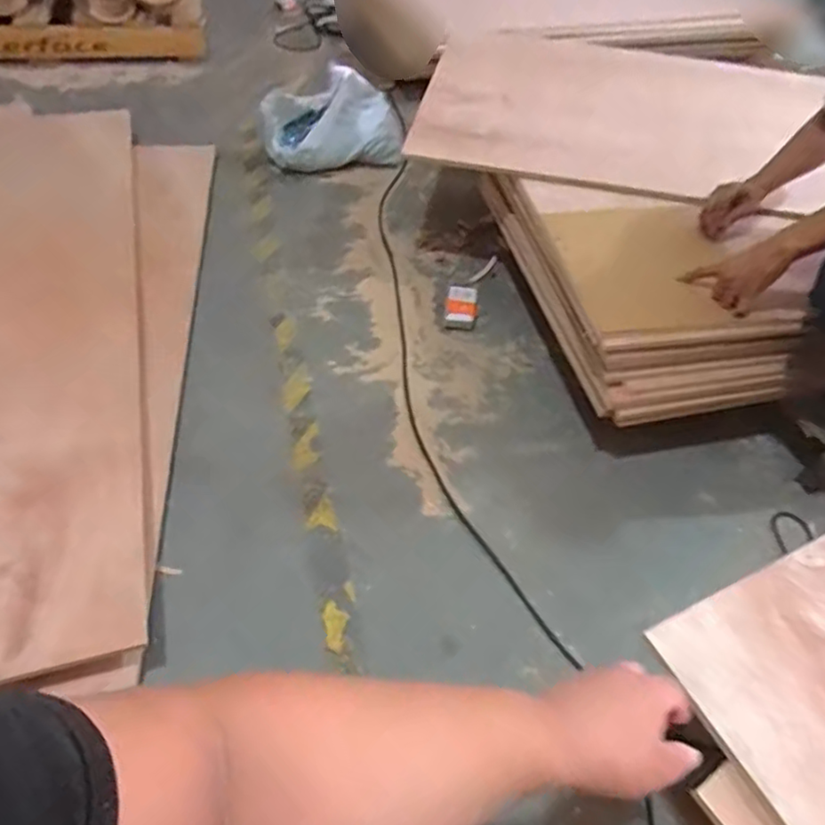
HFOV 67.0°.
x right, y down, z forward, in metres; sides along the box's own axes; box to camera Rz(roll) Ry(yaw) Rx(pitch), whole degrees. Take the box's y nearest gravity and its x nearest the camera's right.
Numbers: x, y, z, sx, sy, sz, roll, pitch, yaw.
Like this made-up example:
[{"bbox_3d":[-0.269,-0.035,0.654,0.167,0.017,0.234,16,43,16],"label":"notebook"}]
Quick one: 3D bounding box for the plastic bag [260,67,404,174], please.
[{"bbox_3d":[-0.224,-0.818,1.779,0.392,0.254,0.171,-2,49,-8],"label":"plastic bag"}]

